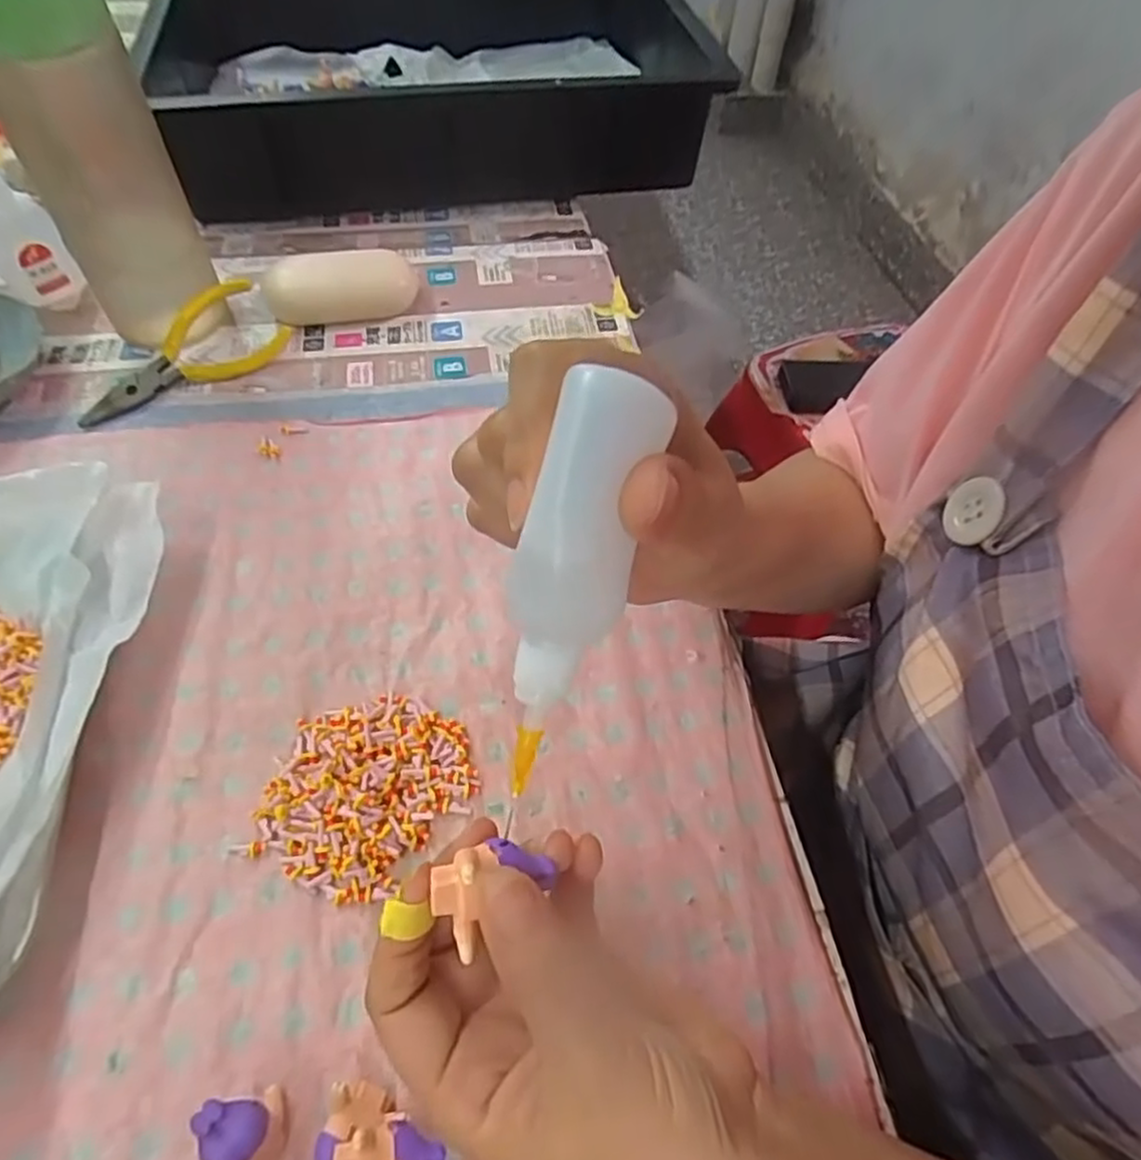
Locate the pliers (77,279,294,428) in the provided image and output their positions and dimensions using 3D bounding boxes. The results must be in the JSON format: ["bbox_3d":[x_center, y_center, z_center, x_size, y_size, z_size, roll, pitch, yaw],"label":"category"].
[{"bbox_3d":[-0.232,-0.130,0.427,0.127,0.017,0.052,-44,103,-24],"label":"pliers"}]

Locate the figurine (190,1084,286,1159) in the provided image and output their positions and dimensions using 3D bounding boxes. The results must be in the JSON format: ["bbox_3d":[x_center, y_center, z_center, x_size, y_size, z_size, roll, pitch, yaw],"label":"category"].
[{"bbox_3d":[-0.103,0.173,0.223,0.018,0.025,0.021,-17,57,-11],"label":"figurine"}]

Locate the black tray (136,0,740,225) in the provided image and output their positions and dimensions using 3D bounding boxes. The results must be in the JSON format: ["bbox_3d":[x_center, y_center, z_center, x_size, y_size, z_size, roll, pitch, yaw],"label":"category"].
[{"bbox_3d":[-0.128,-0.447,0.617,0.461,0.071,0.330,-4,54,-6],"label":"black tray"}]

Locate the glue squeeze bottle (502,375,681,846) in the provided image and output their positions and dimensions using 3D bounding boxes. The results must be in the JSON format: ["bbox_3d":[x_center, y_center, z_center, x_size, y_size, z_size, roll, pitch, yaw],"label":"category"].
[{"bbox_3d":[-0.001,0.004,0.171,0.023,0.104,0.027,17,14,11],"label":"glue squeeze bottle"}]

